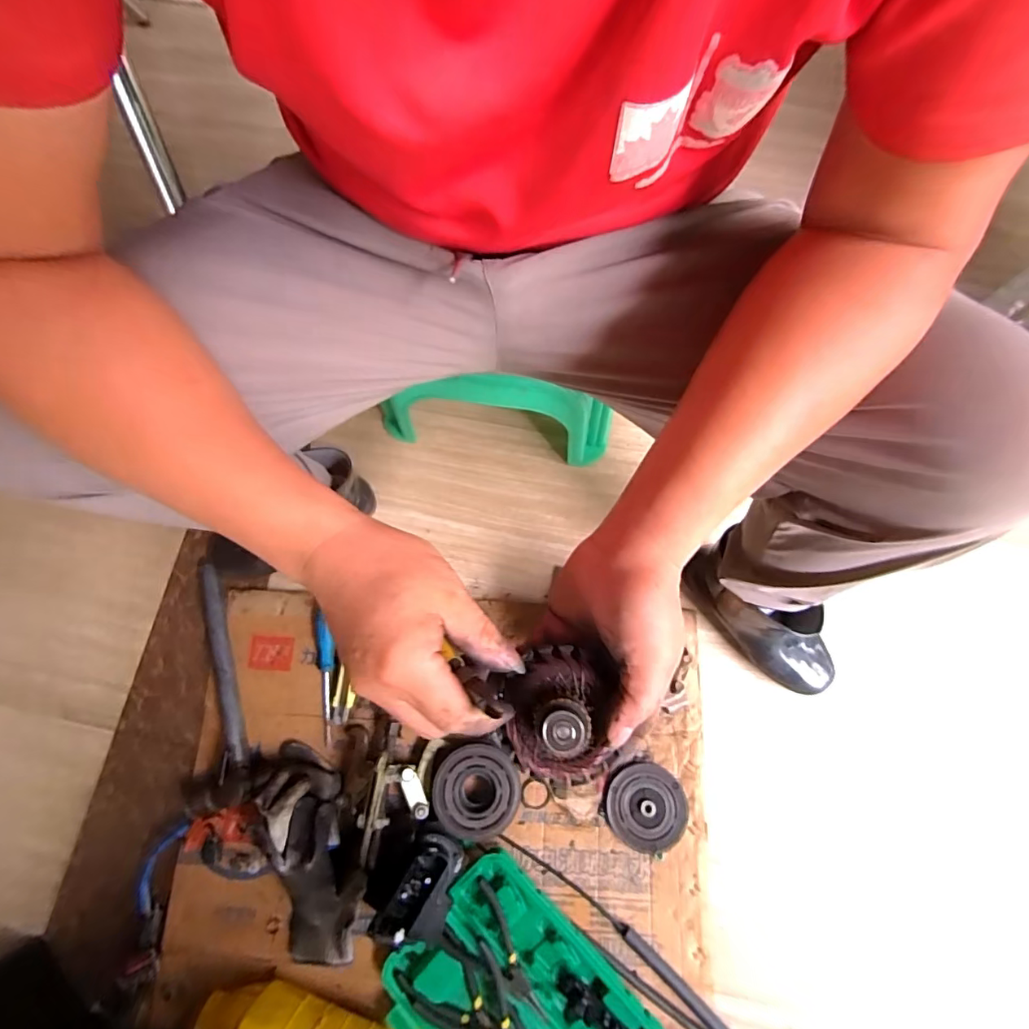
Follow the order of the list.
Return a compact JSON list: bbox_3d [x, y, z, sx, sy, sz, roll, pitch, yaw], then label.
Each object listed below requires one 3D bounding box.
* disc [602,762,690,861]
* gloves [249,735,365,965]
[{"bbox_3d":[0.174,0.383,0.646,0.108,0.016,0.100,0,75,0],"label":"disc"},{"bbox_3d":[-0.245,0.416,0.610,0.123,0.069,0.256,-15,75,-4],"label":"gloves"}]

